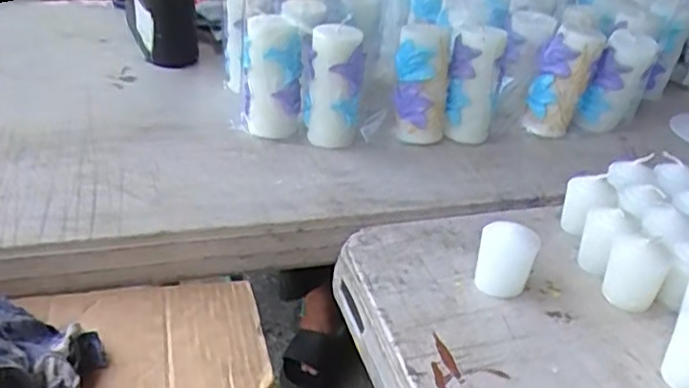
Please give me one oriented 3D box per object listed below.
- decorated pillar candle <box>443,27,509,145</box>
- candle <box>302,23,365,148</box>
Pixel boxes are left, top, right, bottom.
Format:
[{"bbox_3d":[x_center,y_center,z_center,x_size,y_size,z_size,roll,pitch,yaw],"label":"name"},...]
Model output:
[{"bbox_3d":[0.124,-0.106,0.650,0.051,0.105,0.038,10,32,7],"label":"decorated pillar candle"},{"bbox_3d":[-0.011,-0.098,0.618,0.054,0.109,0.041,5,31,-1],"label":"candle"}]

